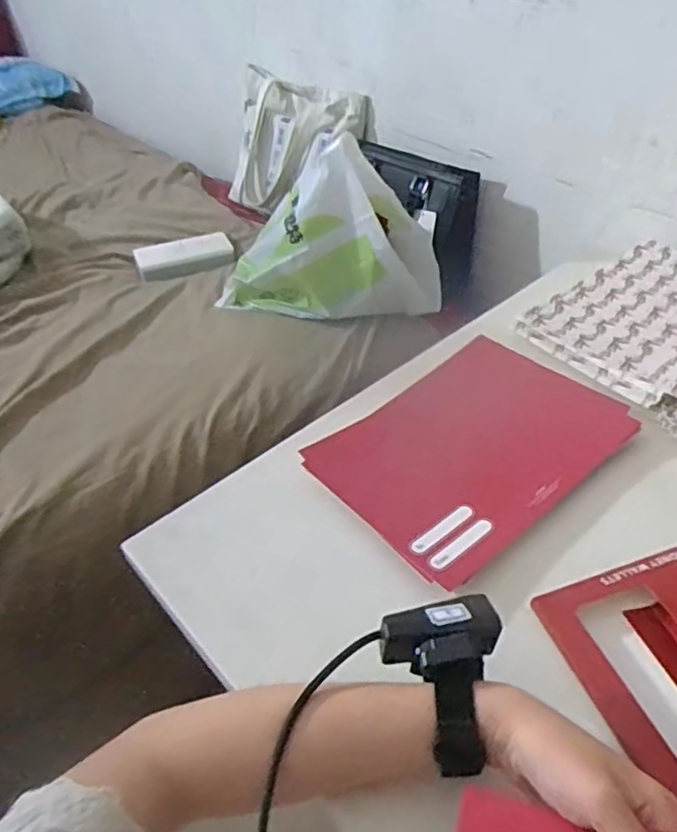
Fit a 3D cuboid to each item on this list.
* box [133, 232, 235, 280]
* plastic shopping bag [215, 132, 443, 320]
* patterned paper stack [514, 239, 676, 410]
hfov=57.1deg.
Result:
[{"bbox_3d":[-0.275,-0.287,1.114,0.173,0.033,0.069,-22,45,-23],"label":"box"},{"bbox_3d":[-0.015,-0.257,0.897,0.334,0.226,0.124,2,41,4],"label":"plastic shopping bag"},{"bbox_3d":[0.351,-0.114,0.697,0.273,0.027,0.182,-30,48,-29],"label":"patterned paper stack"}]

